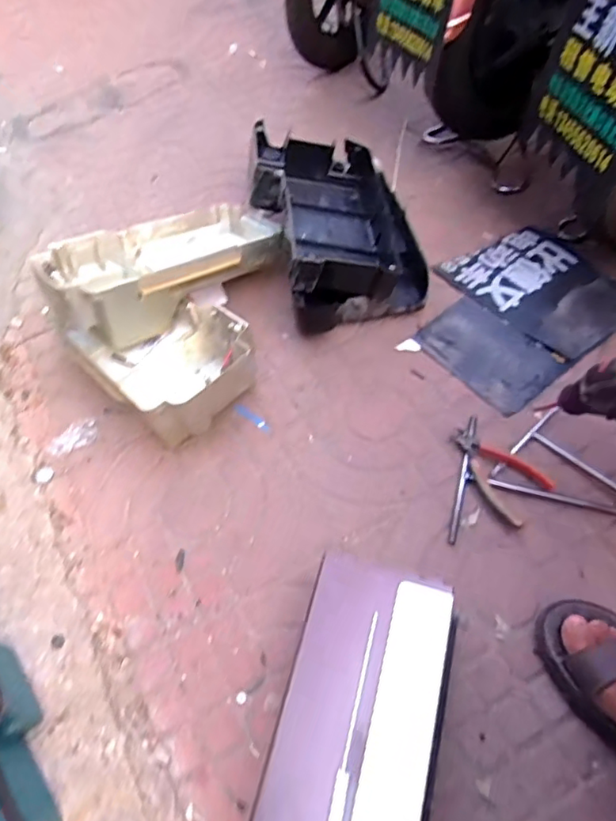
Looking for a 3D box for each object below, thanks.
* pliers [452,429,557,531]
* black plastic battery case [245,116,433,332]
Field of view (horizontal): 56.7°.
[{"bbox_3d":[0.253,0.081,0.772,0.095,0.023,0.137,-38,61,-21],"label":"pliers"},{"bbox_3d":[0.050,-0.322,0.982,0.245,0.150,0.389,-15,58,-4],"label":"black plastic battery case"}]

